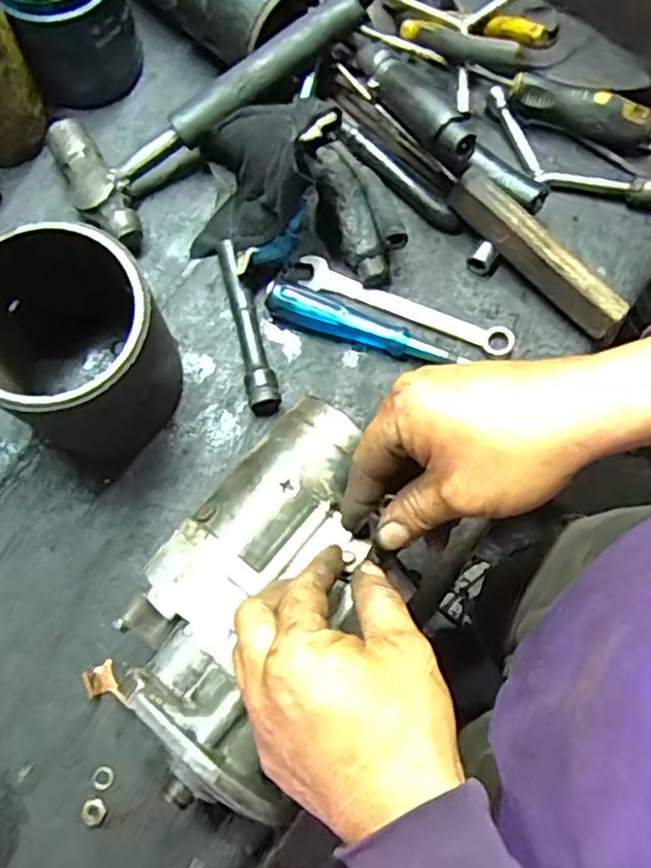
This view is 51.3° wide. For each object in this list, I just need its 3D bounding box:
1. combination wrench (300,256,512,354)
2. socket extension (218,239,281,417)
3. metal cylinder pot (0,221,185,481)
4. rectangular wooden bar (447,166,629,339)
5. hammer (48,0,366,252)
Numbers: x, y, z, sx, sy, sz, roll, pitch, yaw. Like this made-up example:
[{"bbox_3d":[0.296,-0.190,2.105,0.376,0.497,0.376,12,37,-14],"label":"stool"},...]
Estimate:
[{"bbox_3d":[0.059,-0.094,0.502,0.163,0.009,0.023,20,76,5],"label":"combination wrench"},{"bbox_3d":[-0.059,-0.079,0.490,0.021,0.020,0.132,-16,76,-4],"label":"socket extension"},{"bbox_3d":[-0.152,-0.051,0.428,0.105,0.128,0.105,0,75,0],"label":"metal cylinder pot"},{"bbox_3d":[0.148,-0.126,0.486,0.023,0.042,0.147,-43,80,-10],"label":"rectangular wooden bar"},{"bbox_3d":[-0.081,-0.239,0.488,0.239,0.024,0.102,-32,78,6],"label":"hammer"}]

